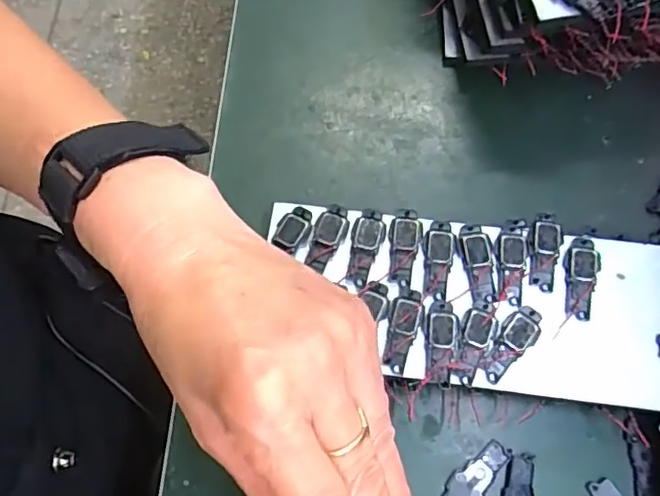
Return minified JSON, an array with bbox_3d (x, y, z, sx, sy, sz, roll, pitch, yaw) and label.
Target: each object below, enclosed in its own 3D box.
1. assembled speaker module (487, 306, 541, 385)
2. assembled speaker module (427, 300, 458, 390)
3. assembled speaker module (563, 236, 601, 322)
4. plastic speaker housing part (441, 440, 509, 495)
[{"bbox_3d":[0.086,0.045,0.272,0.040,0.005,0.016,-43,76,-15],"label":"assembled speaker module"},{"bbox_3d":[0.053,0.045,0.272,0.014,0.004,0.040,3,70,0],"label":"assembled speaker module"},{"bbox_3d":[0.123,0.014,0.280,0.017,0.005,0.041,5,70,0],"label":"assembled speaker module"},{"bbox_3d":[0.069,0.108,0.267,0.038,0.004,0.016,-35,74,-13],"label":"plastic speaker housing part"}]

